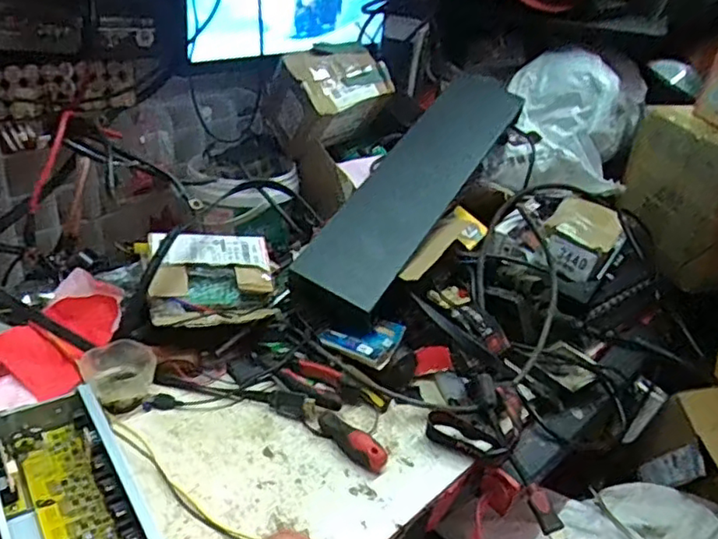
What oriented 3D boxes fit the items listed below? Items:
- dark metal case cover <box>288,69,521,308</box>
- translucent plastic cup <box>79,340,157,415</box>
[{"bbox_3d":[0.080,-0.119,0.779,0.102,0.044,0.441,22,55,25],"label":"dark metal case cover"},{"bbox_3d":[-0.232,0.104,0.603,0.059,0.042,0.061,5,29,-3],"label":"translucent plastic cup"}]

